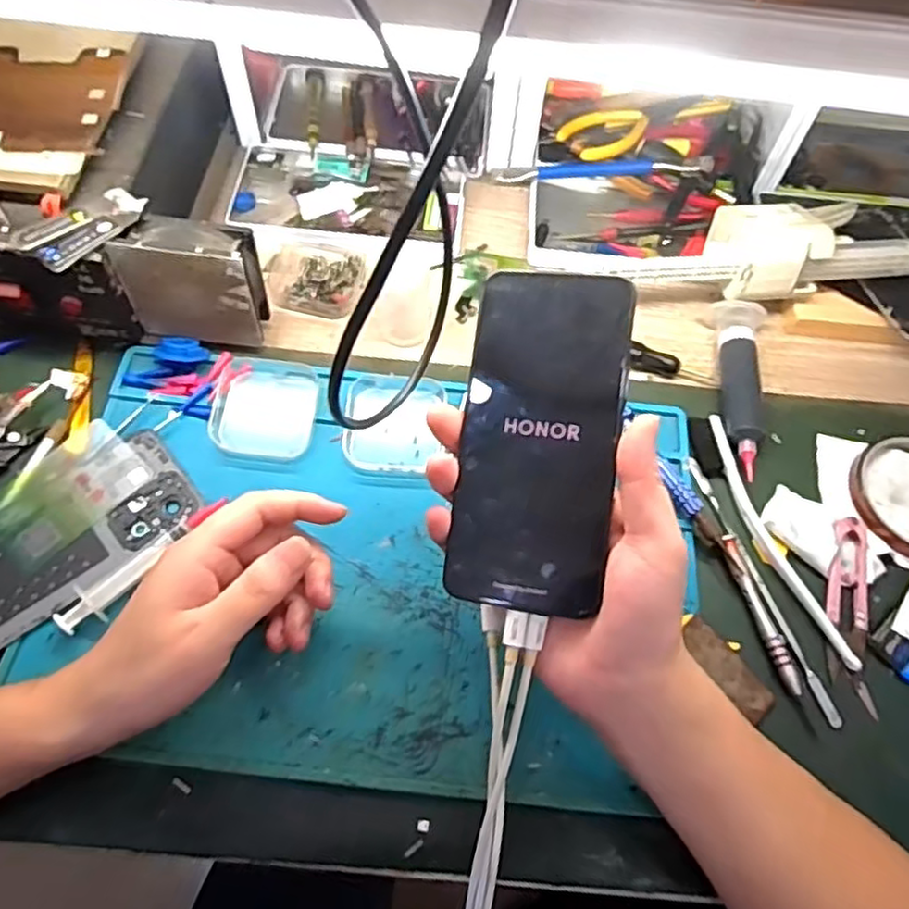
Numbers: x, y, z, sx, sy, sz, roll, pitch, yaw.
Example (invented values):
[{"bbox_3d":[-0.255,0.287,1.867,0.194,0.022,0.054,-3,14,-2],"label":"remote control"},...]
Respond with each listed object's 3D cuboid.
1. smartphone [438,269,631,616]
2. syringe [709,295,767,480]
[{"bbox_3d":[0.040,-0.007,0.317,0.070,0.004,0.156,7,86,12],"label":"smartphone"},{"bbox_3d":[0.191,-0.048,0.460,0.035,0.026,0.134,13,62,4],"label":"syringe"}]

